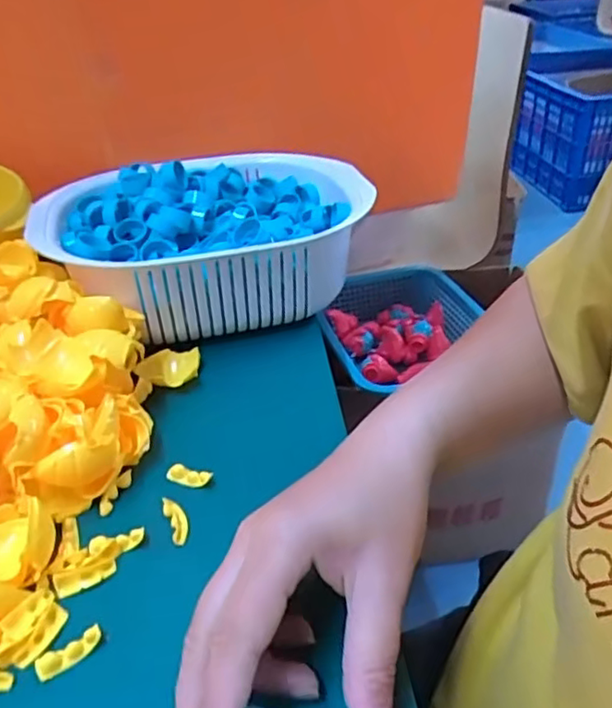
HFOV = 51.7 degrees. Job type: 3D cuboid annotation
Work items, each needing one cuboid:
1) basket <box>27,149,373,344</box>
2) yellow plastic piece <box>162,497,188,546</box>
[{"bbox_3d":[-0.078,-0.088,0.532,0.258,0.099,0.194,-11,36,-13],"label":"basket"},{"bbox_3d":[-0.071,0.091,0.347,0.010,0.008,0.030,-16,37,-19],"label":"yellow plastic piece"}]

